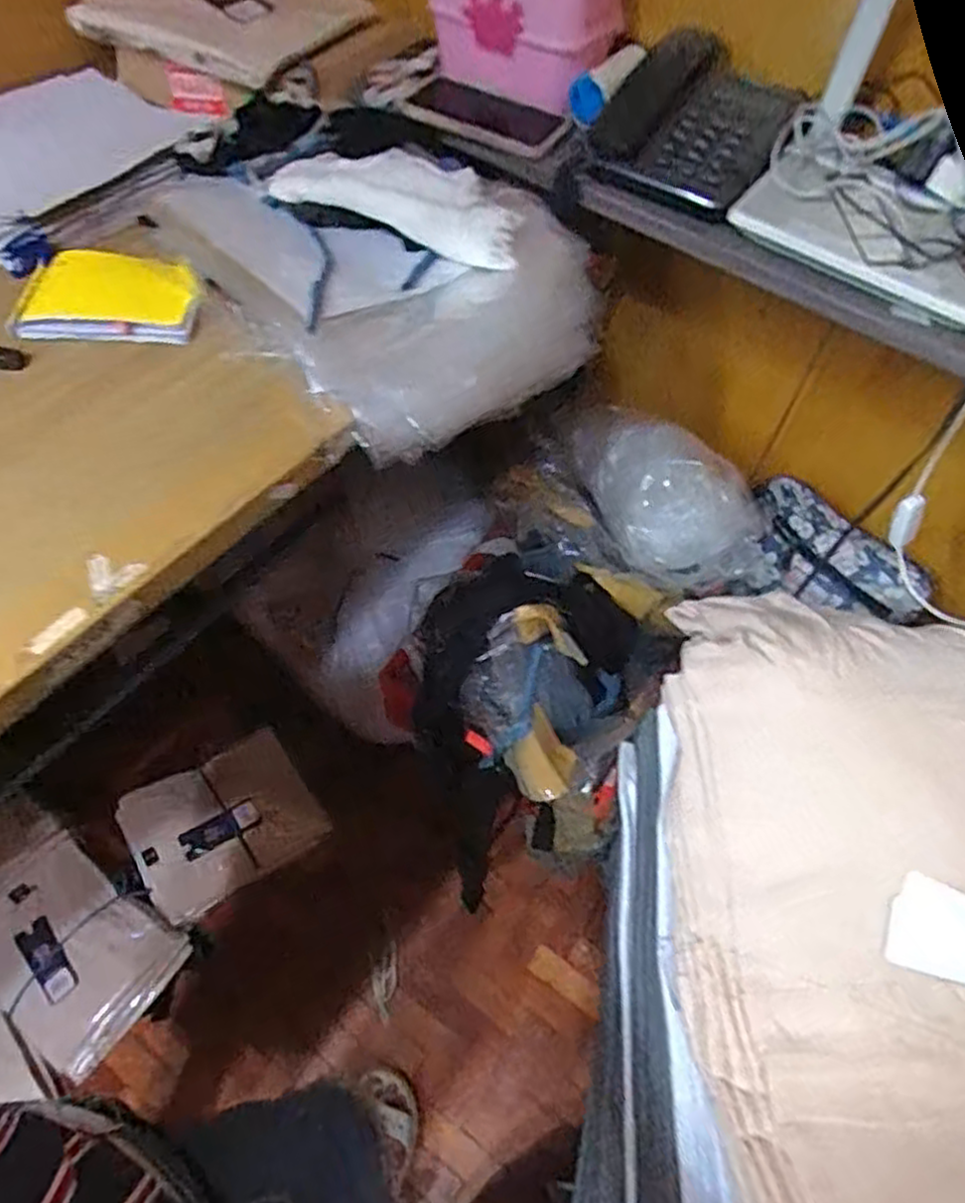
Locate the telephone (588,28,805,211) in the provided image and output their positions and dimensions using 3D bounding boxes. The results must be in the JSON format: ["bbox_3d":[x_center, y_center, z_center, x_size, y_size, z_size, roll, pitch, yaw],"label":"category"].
[{"bbox_3d":[0.193,-0.438,0.657,0.151,0.065,0.153,27,59,14],"label":"telephone"}]

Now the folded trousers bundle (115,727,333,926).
[{"bbox_3d":[-0.413,0.347,1.159,0.273,0.041,0.220,-29,79,-14],"label":"folded trousers bundle"}]

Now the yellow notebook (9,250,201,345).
[{"bbox_3d":[-0.321,-0.272,0.636,0.150,0.025,0.106,-1,56,-4],"label":"yellow notebook"}]

